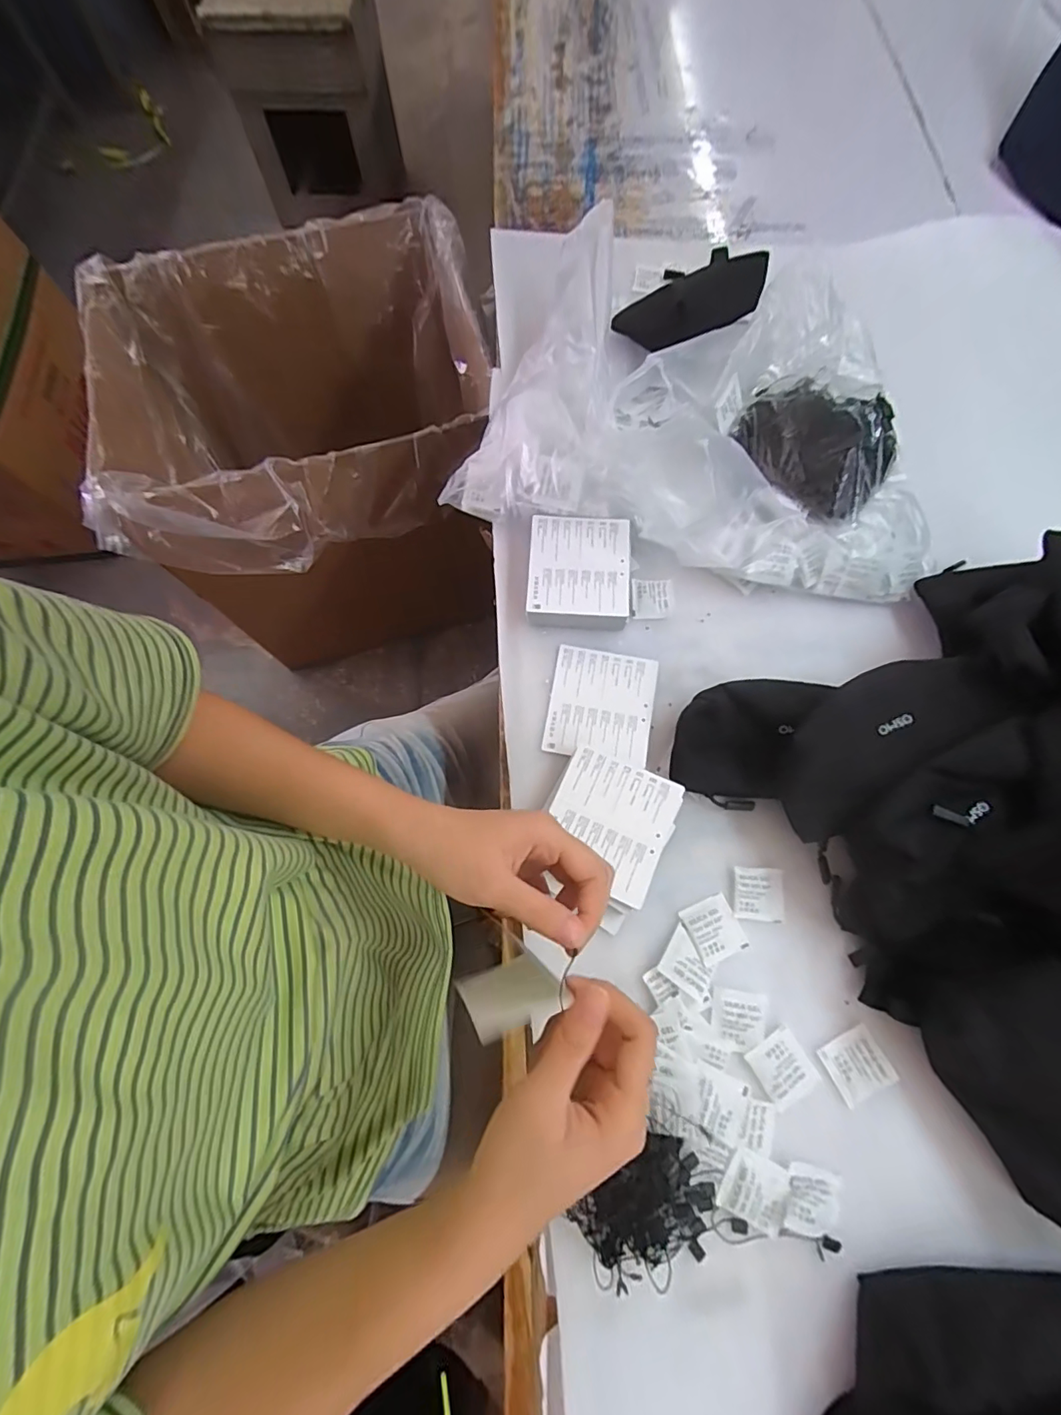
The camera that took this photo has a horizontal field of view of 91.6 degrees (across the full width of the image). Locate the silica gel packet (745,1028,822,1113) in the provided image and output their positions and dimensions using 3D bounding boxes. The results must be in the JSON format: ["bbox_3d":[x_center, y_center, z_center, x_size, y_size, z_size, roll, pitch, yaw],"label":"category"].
[{"bbox_3d":[0.180,0.258,0.369,0.039,0.004,0.042,-29,74,-9],"label":"silica gel packet"}]

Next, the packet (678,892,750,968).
[{"bbox_3d":[0.140,0.170,0.394,0.039,0.007,0.042,-22,73,-7],"label":"packet"}]

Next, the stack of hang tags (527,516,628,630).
[{"bbox_3d":[0.044,-0.123,0.475,0.090,0.032,0.097,2,72,1],"label":"stack of hang tags"}]

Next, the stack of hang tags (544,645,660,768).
[{"bbox_3d":[0.063,-0.003,0.453,0.090,0.004,0.098,10,72,3],"label":"stack of hang tags"}]

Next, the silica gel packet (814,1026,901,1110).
[{"bbox_3d":[0.235,0.256,0.369,0.043,0.004,0.040,-25,73,-8],"label":"silica gel packet"}]

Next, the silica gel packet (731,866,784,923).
[{"bbox_3d":[0.178,0.146,0.404,0.038,0.004,0.039,8,72,3],"label":"silica gel packet"}]

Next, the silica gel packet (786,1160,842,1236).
[{"bbox_3d":[0.188,0.327,0.342,0.036,0.008,0.035,15,72,5],"label":"silica gel packet"}]

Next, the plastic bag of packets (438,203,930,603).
[{"bbox_3d":[0.179,-0.289,0.496,0.433,0.101,0.320,17,73,6],"label":"plastic bag of packets"}]

